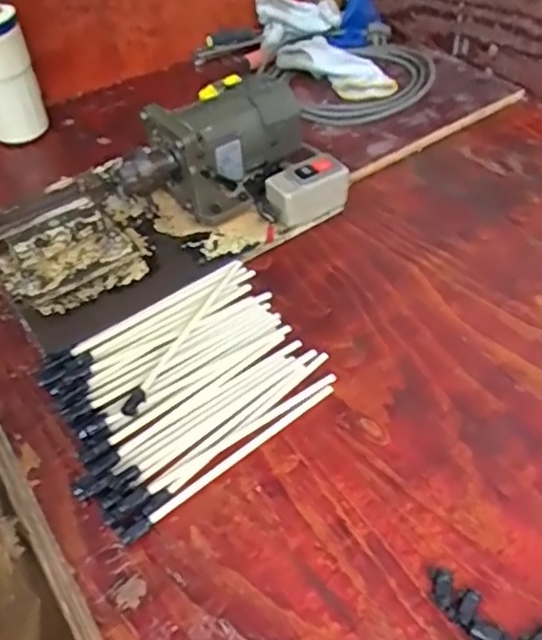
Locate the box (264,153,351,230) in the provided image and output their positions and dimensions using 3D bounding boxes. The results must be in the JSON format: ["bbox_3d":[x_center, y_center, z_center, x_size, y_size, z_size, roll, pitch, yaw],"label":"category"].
[{"bbox_3d":[0.039,-0.136,0.671,0.084,0.062,0.044,-23,48,-16],"label":"box"}]

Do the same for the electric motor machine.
[{"bbox_3d":[-0.057,-0.183,0.680,0.197,0.100,0.096,-26,48,-19],"label":"electric motor machine"}]

